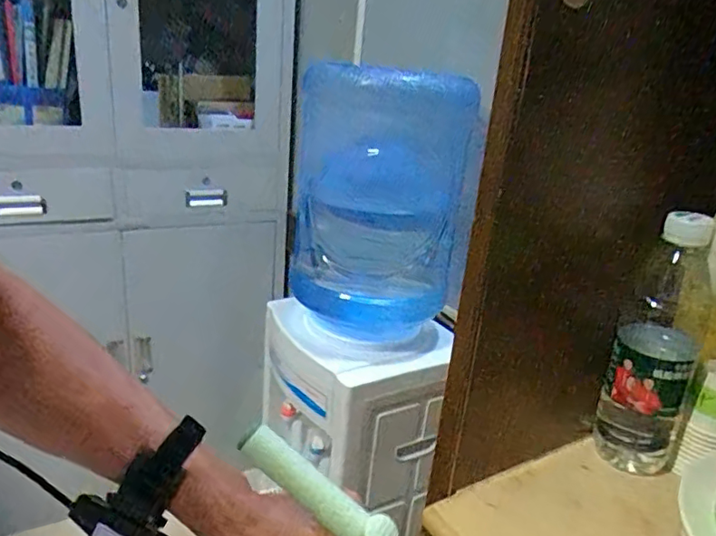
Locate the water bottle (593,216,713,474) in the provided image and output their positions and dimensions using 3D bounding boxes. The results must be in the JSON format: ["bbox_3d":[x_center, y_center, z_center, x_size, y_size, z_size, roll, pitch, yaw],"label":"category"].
[{"bbox_3d":[0.253,0.066,0.473,0.067,0.223,0.061,14,26,21],"label":"water bottle"}]

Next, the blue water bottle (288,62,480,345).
[{"bbox_3d":[0.027,-0.103,0.851,0.236,0.374,0.246,3,24,-2],"label":"blue water bottle"}]

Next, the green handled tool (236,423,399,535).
[{"bbox_3d":[-0.023,0.156,0.363,0.135,0.049,0.024,42,30,2],"label":"green handled tool"}]

